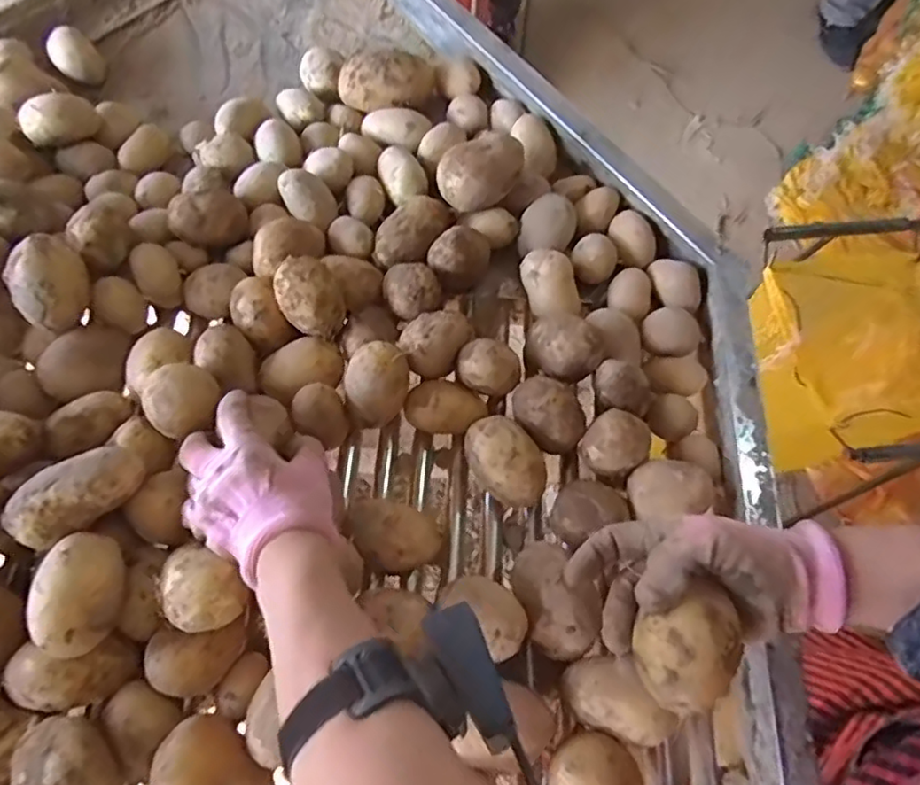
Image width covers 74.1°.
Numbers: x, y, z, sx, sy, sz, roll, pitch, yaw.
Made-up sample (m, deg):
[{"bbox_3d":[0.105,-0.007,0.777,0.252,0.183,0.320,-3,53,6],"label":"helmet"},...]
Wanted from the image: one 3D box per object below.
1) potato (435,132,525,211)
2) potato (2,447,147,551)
[{"bbox_3d":[0.022,-0.197,0.557,0.083,0.051,0.050,-26,73,-11],"label":"potato"},{"bbox_3d":[-0.258,0.067,0.409,0.082,0.031,0.043,-29,74,-11],"label":"potato"}]

